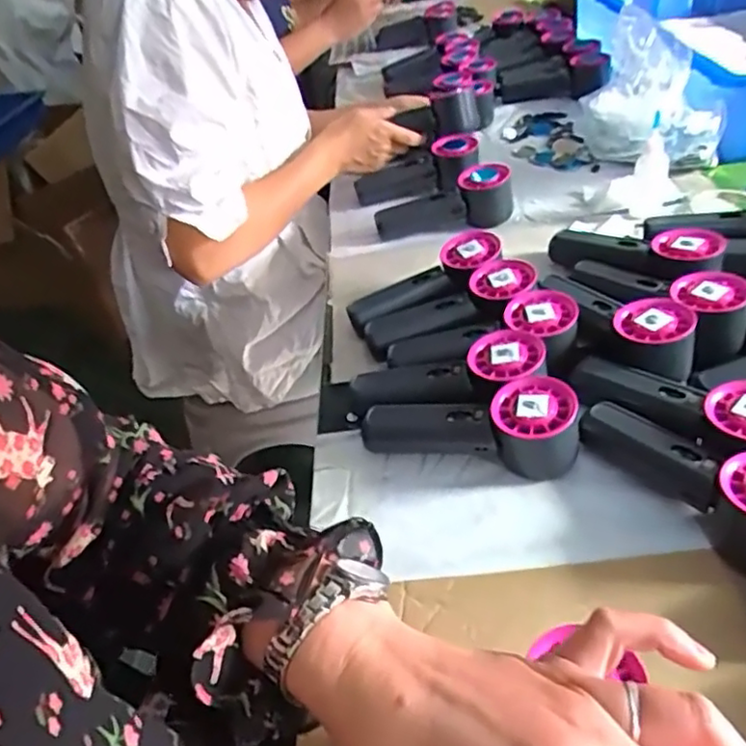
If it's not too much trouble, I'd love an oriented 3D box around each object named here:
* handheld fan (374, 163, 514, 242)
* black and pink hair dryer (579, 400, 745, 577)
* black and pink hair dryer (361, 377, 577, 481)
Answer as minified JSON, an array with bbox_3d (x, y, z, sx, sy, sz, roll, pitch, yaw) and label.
[{"bbox_3d":[0.082,-0.185,0.722,0.156,0.057,0.059,-11,35,23],"label":"handheld fan"},{"bbox_3d":[0.211,0.060,0.407,0.057,0.048,0.153,-21,40,-18],"label":"black and pink hair dryer"},{"bbox_3d":[0.071,0.036,0.469,0.154,0.062,0.053,10,41,21],"label":"black and pink hair dryer"}]

